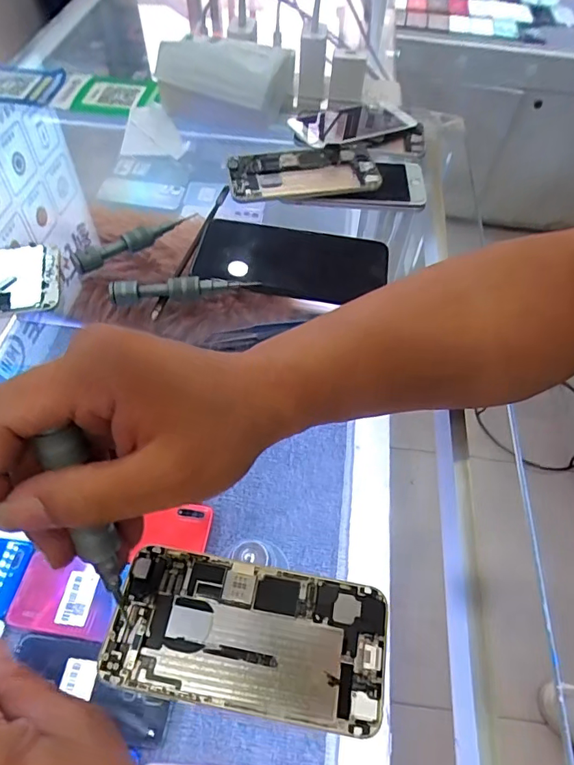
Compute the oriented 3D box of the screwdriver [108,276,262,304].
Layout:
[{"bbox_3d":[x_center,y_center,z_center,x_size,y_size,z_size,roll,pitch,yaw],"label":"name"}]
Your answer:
[{"bbox_3d":[-0.078,-0.072,0.365,0.108,0.012,0.013,-5,57,-6],"label":"screwdriver"}]

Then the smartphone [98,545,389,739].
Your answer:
[{"bbox_3d":[-0.019,0.127,0.245,0.135,0.006,0.065,10,56,3],"label":"smartphone"}]

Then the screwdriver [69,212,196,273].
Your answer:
[{"bbox_3d":[-0.123,-0.118,0.396,0.105,0.016,0.011,-30,63,-21],"label":"screwdriver"}]

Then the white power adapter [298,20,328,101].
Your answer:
[{"bbox_3d":[0.030,-0.363,0.547,0.030,0.073,0.027,0,34,-3],"label":"white power adapter"}]

